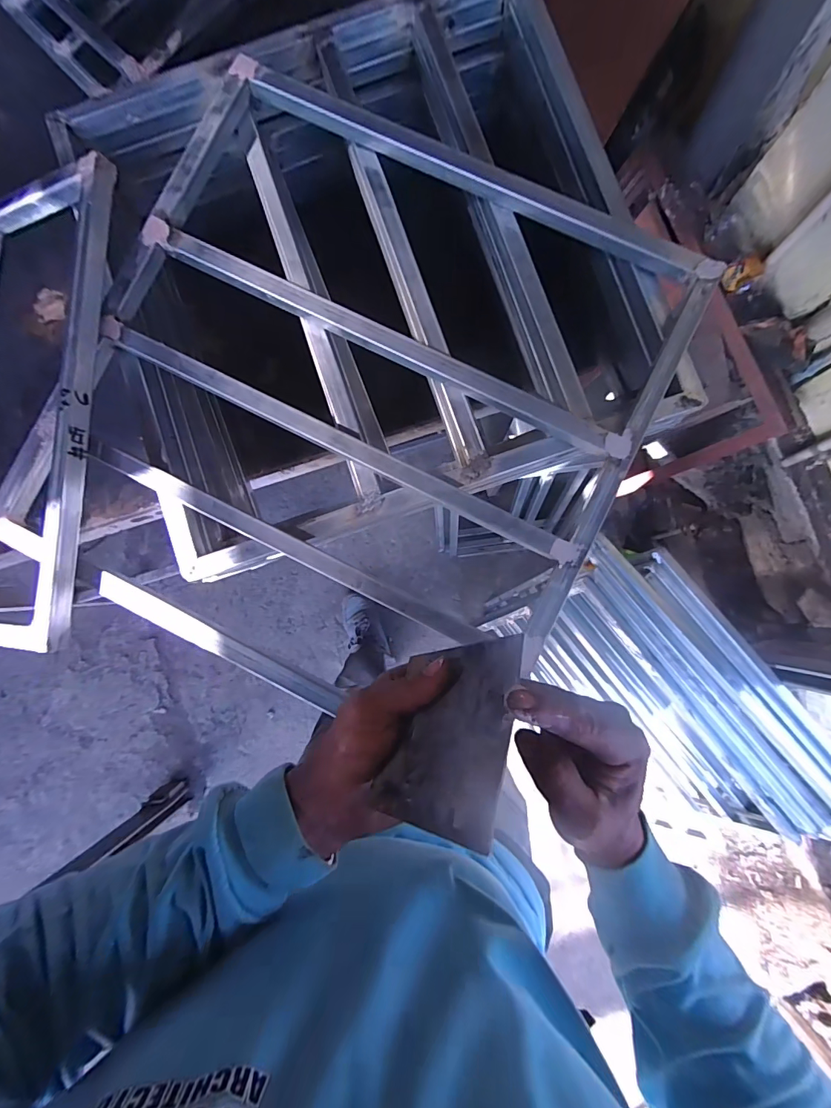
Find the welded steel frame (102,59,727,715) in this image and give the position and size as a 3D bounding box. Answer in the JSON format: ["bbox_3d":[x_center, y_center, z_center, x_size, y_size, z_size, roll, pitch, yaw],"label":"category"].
[{"bbox_3d":[-0.054,-0.170,0.432,0.540,0.037,0.553,26,87,6],"label":"welded steel frame"}]

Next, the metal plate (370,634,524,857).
[{"bbox_3d":[0.022,0.106,0.267,0.081,0.118,0.004,-17,127,35],"label":"metal plate"}]

